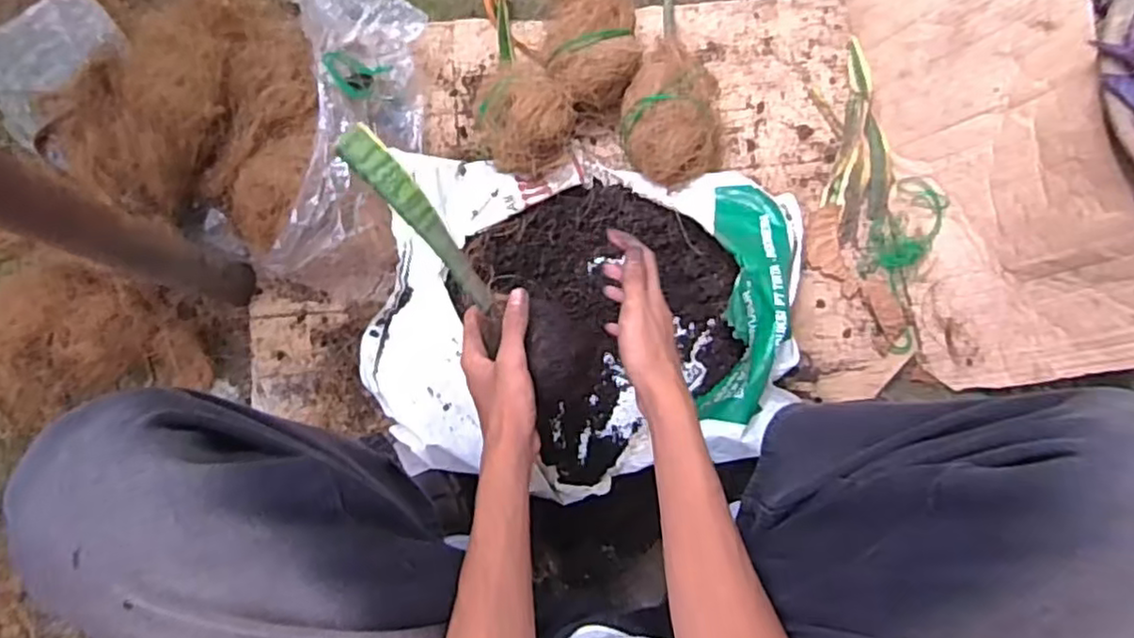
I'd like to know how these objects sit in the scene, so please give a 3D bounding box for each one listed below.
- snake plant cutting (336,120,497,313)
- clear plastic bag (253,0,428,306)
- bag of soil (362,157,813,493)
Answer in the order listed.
[{"bbox_3d":[-0.116,-0.078,0.554,0.030,0.007,0.171,-39,102,-7],"label":"snake plant cutting"},{"bbox_3d":[-0.257,-0.236,0.787,0.161,0.075,0.418,5,79,1],"label":"clear plastic bag"},{"bbox_3d":[0.015,-0.010,0.728,0.439,0.118,0.341,6,79,1],"label":"bag of soil"}]

